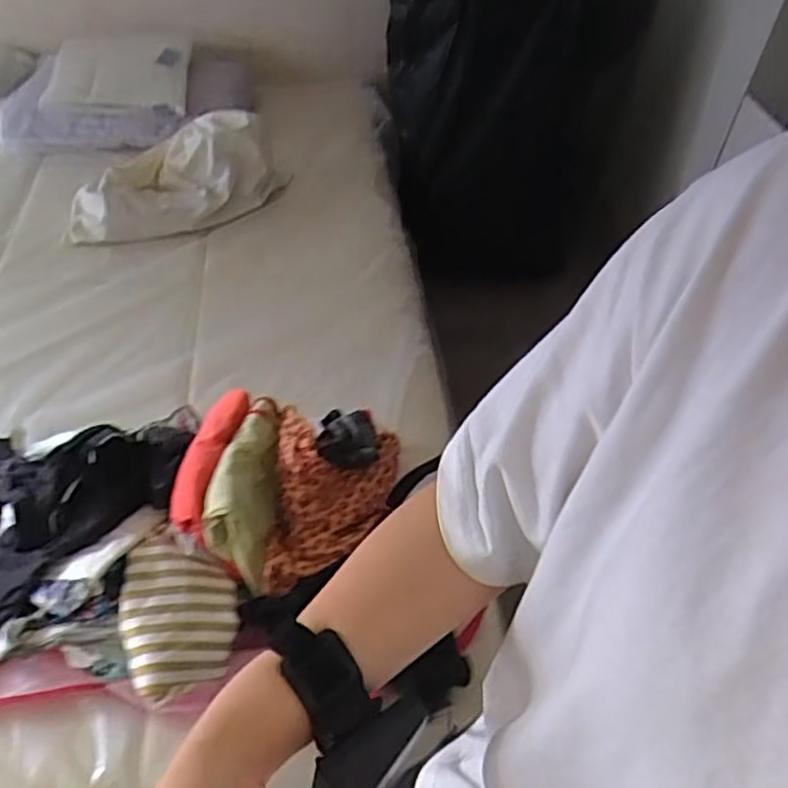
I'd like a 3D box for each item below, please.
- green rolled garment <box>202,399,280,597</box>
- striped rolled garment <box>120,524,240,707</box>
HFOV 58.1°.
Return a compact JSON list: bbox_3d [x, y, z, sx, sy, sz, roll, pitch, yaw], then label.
[{"bbox_3d":[-0.200,0.118,0.972,0.075,0.109,0.255,3,45,-2],"label":"green rolled garment"},{"bbox_3d":[-0.266,0.262,0.877,0.140,0.063,0.190,-19,50,-22],"label":"striped rolled garment"}]

